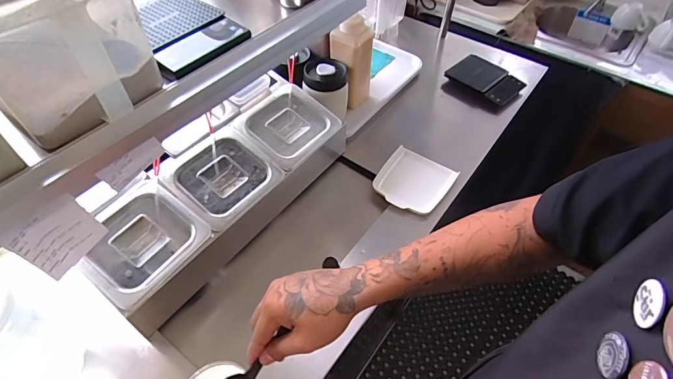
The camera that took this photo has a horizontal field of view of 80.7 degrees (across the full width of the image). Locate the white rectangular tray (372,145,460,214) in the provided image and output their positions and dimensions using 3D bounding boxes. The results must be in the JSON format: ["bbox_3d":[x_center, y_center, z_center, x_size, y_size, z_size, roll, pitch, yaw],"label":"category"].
[{"bbox_3d":[0.170,-0.021,0.862,0.143,0.015,0.161,32,57,19],"label":"white rectangular tray"}]

